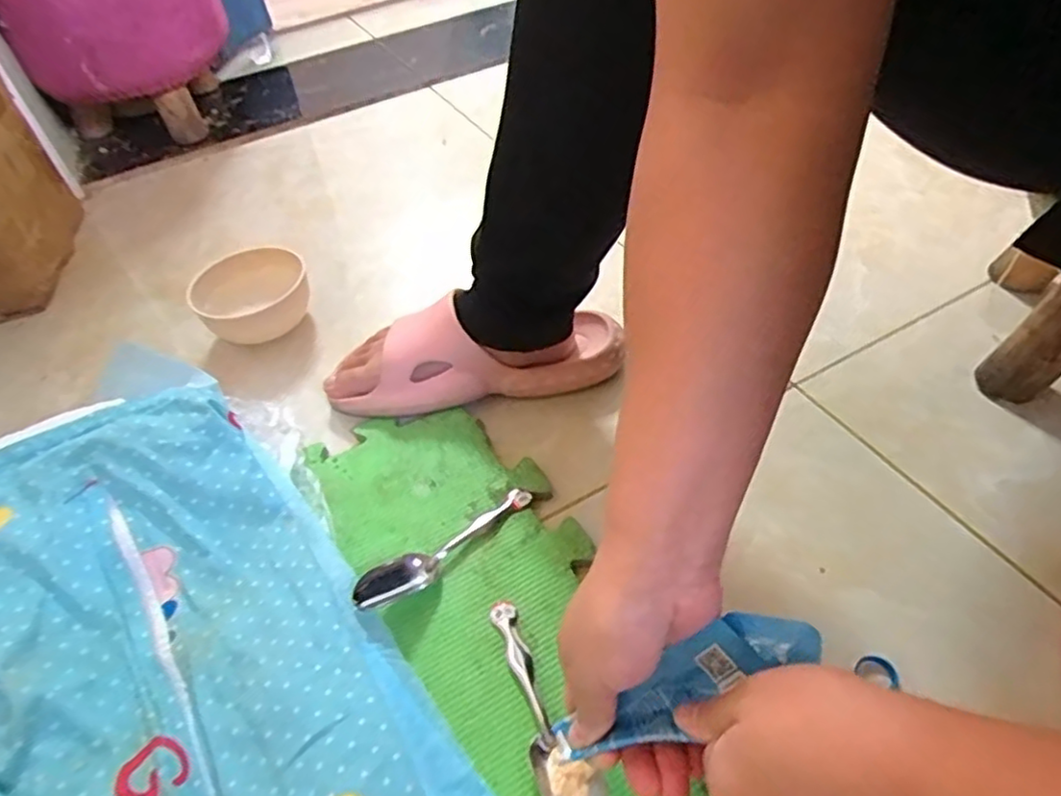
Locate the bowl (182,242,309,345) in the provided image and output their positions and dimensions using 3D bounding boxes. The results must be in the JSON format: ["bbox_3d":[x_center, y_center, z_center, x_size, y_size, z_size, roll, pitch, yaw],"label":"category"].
[{"bbox_3d":[-0.277,-0.104,0.667,0.103,0.060,0.107,-4,47,4],"label":"bowl"}]

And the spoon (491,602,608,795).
[{"bbox_3d":[0.003,0.178,0.380,0.030,0.023,0.140,-22,48,-13],"label":"spoon"}]

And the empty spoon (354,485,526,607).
[{"bbox_3d":[-0.060,0.099,0.457,0.030,0.024,0.140,33,59,32],"label":"empty spoon"}]

